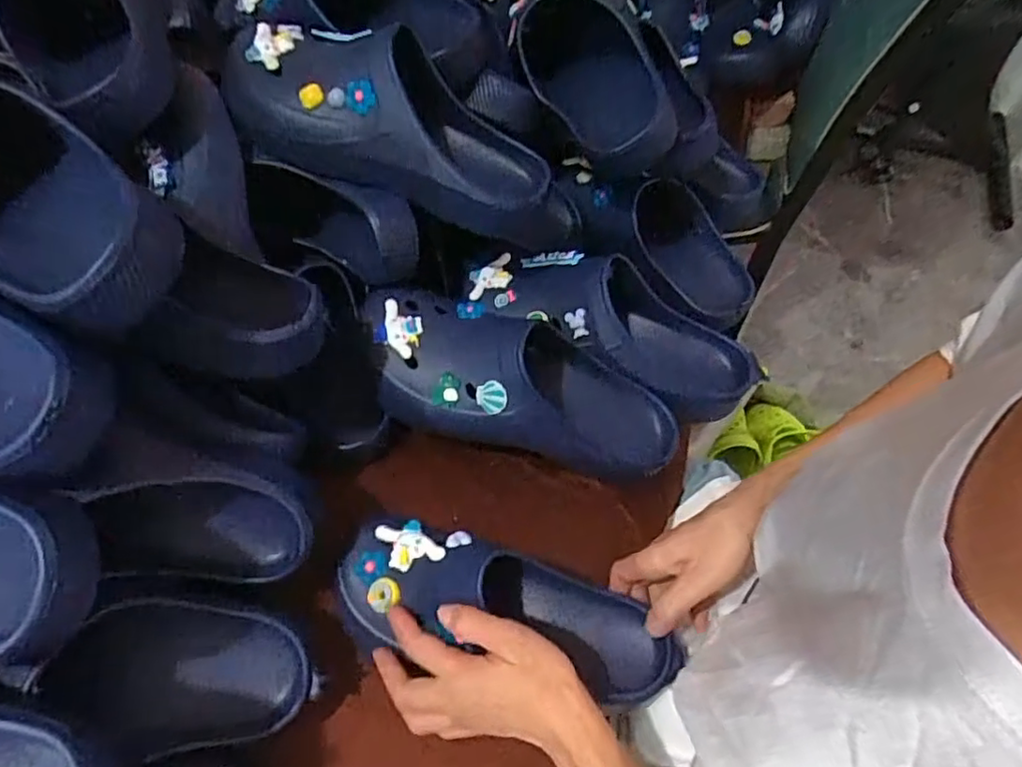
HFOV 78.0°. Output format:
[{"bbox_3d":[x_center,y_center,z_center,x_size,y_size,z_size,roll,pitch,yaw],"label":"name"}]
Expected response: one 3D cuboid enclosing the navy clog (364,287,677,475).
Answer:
[{"bbox_3d":[0.001,-0.016,0.552,0.261,0.085,0.127,11,56,-9],"label":"navy clog"}]

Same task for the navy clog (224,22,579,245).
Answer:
[{"bbox_3d":[-0.095,-0.223,0.526,0.307,0.100,0.111,24,58,-4],"label":"navy clog"}]

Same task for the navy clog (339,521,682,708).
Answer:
[{"bbox_3d":[-0.005,0.163,0.463,0.251,0.096,0.083,17,58,2],"label":"navy clog"}]

